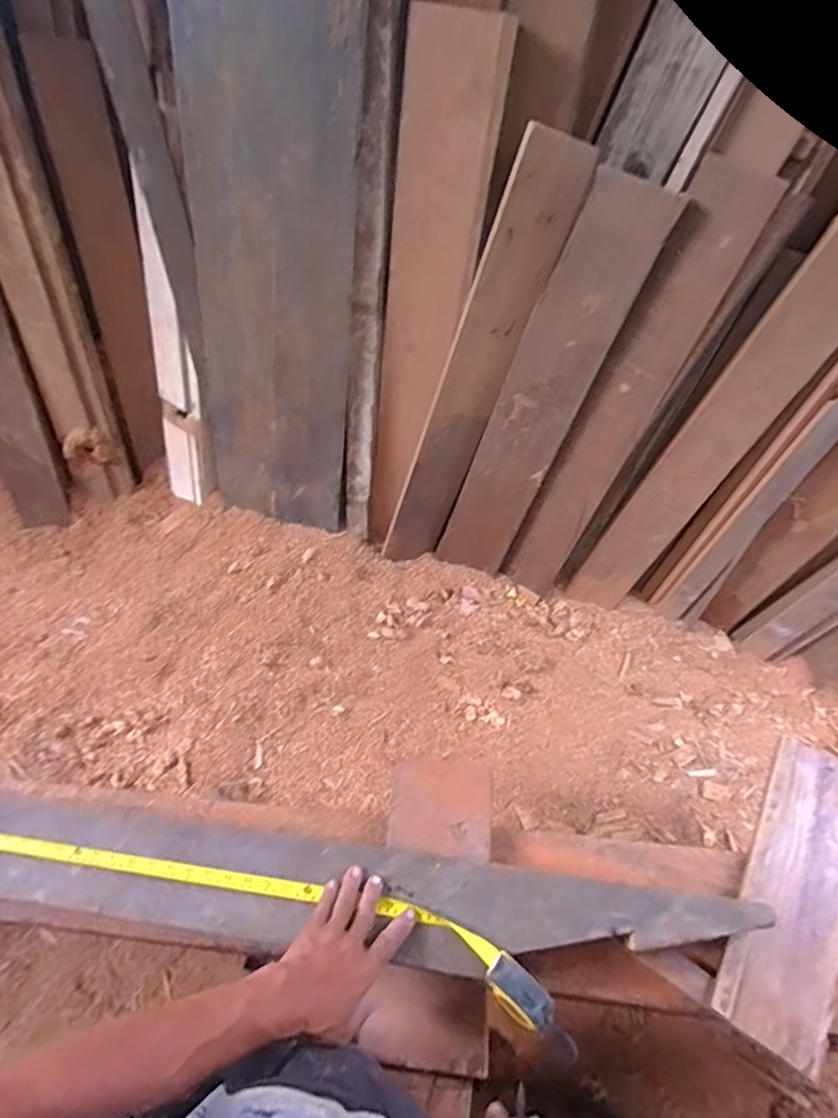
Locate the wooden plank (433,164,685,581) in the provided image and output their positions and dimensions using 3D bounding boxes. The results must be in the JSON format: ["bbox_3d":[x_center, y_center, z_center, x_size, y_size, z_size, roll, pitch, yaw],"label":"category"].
[{"bbox_3d":[0.201,-0.248,0.963,0.137,0.705,0.021,22,41,1],"label":"wooden plank"}]

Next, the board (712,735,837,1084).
[{"bbox_3d":[0.492,0.409,0.712,0.117,0.015,0.395,27,52,22],"label":"board"}]

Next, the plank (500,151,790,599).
[{"bbox_3d":[0.325,-0.230,0.951,0.110,0.744,0.038,21,40,1],"label":"plank"}]

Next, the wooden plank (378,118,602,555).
[{"bbox_3d":[0.086,-0.286,0.977,0.108,0.754,0.018,13,40,-12],"label":"wooden plank"}]

